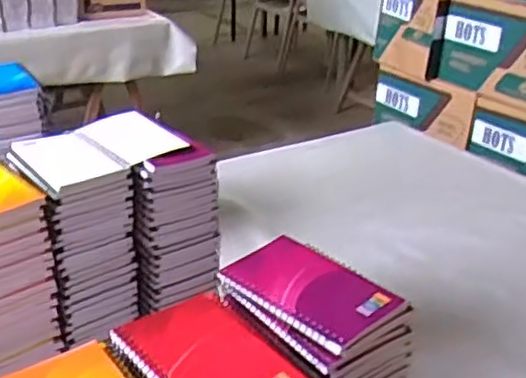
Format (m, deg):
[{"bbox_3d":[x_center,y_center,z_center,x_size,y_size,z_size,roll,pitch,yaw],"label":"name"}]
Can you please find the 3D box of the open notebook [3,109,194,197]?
[{"bbox_3d":[-0.194,-0.049,0.762,0.161,0.032,0.139,-19,33,-35],"label":"open notebook"}]

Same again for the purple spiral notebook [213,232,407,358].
[{"bbox_3d":[0.038,0.078,0.532,0.086,0.011,0.131,-22,36,-39],"label":"purple spiral notebook"}]

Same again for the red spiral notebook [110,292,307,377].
[{"bbox_3d":[-0.041,0.120,0.473,0.091,0.013,0.136,-17,32,-33],"label":"red spiral notebook"}]

